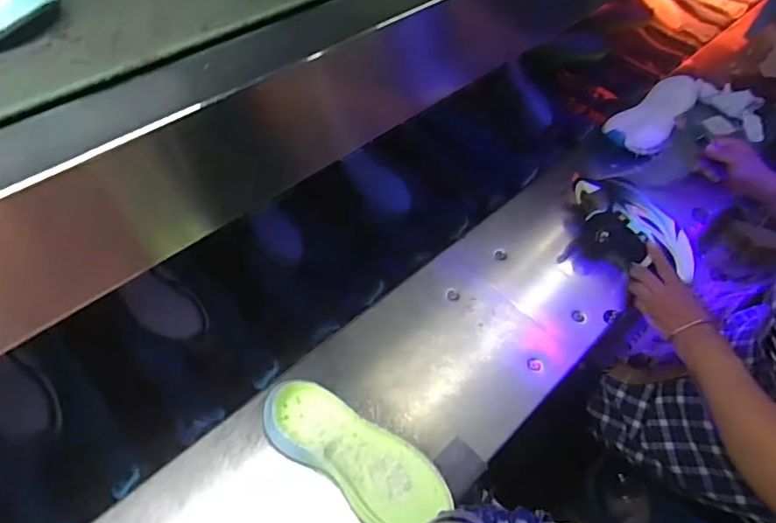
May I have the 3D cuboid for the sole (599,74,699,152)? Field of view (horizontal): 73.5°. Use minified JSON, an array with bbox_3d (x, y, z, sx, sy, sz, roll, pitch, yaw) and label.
[{"bbox_3d":[0.500,-0.276,0.999,0.107,0.060,0.276,36,57,16],"label":"sole"}]

